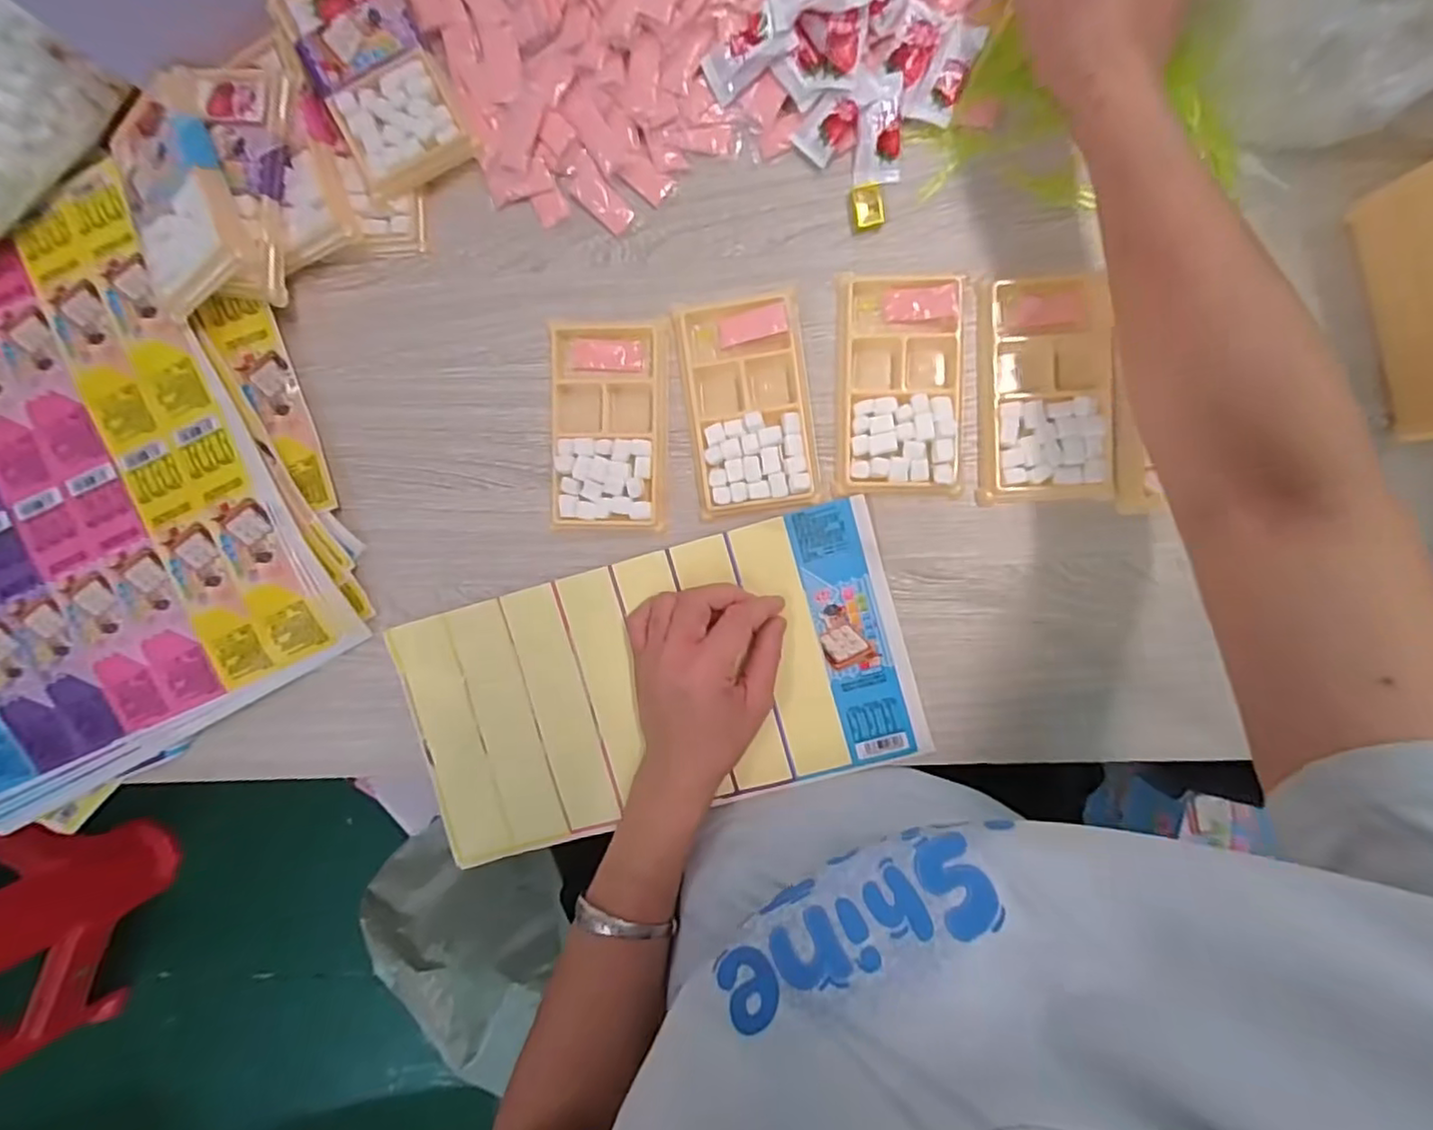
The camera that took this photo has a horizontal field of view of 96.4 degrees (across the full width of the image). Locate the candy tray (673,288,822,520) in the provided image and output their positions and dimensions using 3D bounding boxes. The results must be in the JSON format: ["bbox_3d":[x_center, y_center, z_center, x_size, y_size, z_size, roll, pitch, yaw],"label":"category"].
[{"bbox_3d":[0.020,-0.100,0.399,0.076,0.011,0.132,-7,94,6],"label":"candy tray"}]

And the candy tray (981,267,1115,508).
[{"bbox_3d":[0.197,-0.105,0.384,0.075,0.012,0.130,-3,94,6],"label":"candy tray"}]

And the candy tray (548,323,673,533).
[{"bbox_3d":[-0.068,-0.088,0.409,0.074,0.009,0.129,2,94,5],"label":"candy tray"}]

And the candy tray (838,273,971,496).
[{"bbox_3d":[0.114,-0.109,0.391,0.077,0.011,0.132,0,94,5],"label":"candy tray"}]

